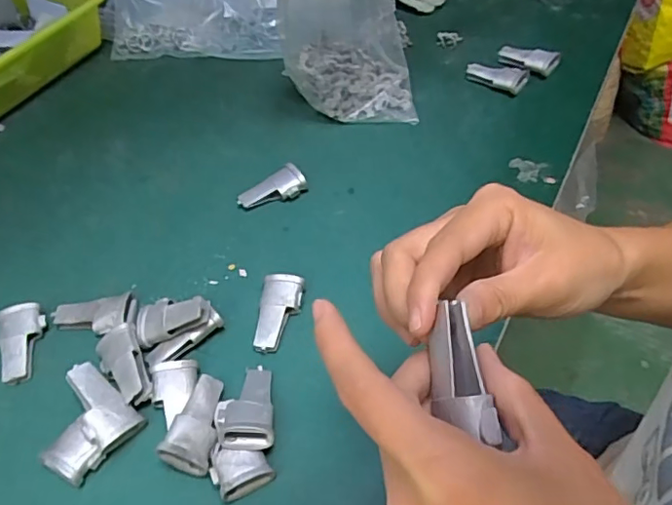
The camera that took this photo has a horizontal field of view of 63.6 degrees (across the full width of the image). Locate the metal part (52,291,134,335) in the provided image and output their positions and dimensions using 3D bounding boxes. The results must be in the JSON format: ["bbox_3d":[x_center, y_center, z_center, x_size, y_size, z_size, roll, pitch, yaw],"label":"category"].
[{"bbox_3d":[-0.200,0.051,0.447,0.066,0.021,0.038,-4,51,2],"label":"metal part"}]

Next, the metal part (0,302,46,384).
[{"bbox_3d":[-0.251,0.071,0.433,0.034,0.021,0.062,-20,52,-10],"label":"metal part"}]

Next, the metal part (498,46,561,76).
[{"bbox_3d":[0.224,-0.225,0.636,0.067,0.016,0.036,20,56,20],"label":"metal part"}]

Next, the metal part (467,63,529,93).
[{"bbox_3d":[0.183,-0.201,0.621,0.068,0.018,0.031,21,56,21],"label":"metal part"}]

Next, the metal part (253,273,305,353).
[{"bbox_3d":[-0.045,0.049,0.432,0.032,0.022,0.063,2,51,7],"label":"metal part"}]

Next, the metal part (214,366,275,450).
[{"bbox_3d":[-0.063,0.107,0.380,0.038,0.016,0.063,-1,29,-5],"label":"metal part"}]

